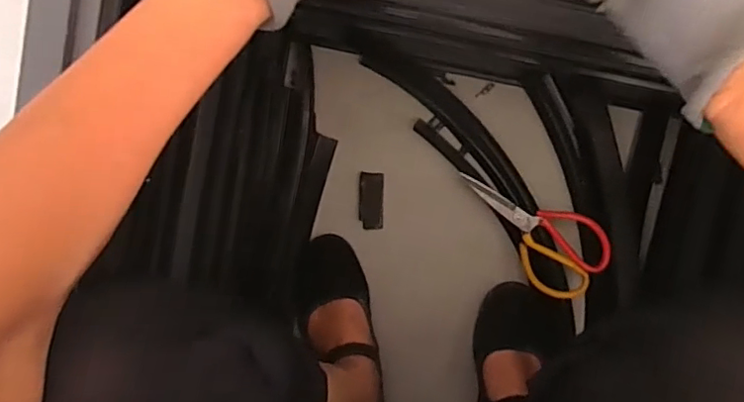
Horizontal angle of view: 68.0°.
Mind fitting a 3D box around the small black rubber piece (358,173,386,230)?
[{"bbox_3d":[0.000,0.000,0.701,0.031,0.004,0.072,1,96,2],"label":"small black rubber piece"}]

